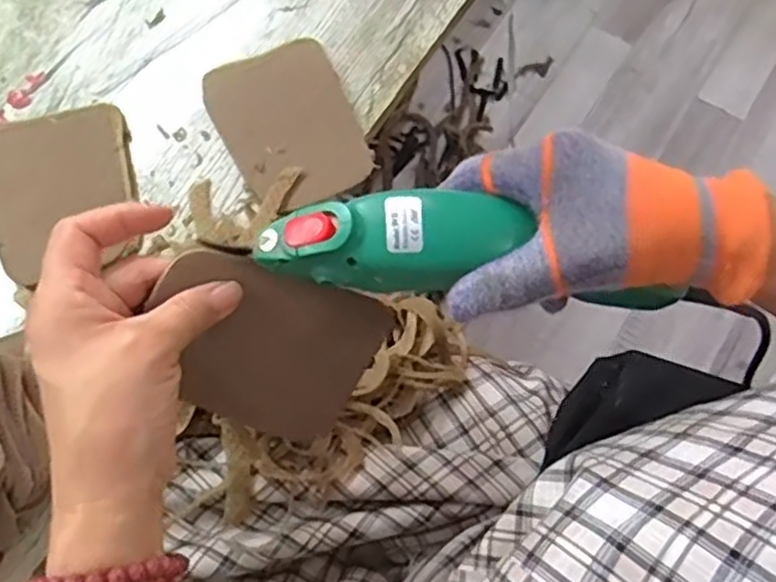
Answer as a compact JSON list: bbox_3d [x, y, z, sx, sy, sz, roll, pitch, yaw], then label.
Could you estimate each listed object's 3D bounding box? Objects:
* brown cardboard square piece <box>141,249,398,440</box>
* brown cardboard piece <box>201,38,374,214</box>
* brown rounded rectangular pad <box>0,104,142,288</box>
[{"bbox_3d":[-0.058,0.029,0.362,0.107,0.011,0.083,20,103,-30],"label":"brown cardboard square piece"},{"bbox_3d":[-0.067,-0.114,0.496,0.087,0.007,0.125,-24,70,-9],"label":"brown cardboard piece"},{"bbox_3d":[-0.213,-0.066,0.476,0.094,0.010,0.112,-13,69,-5],"label":"brown rounded rectangular pad"}]

